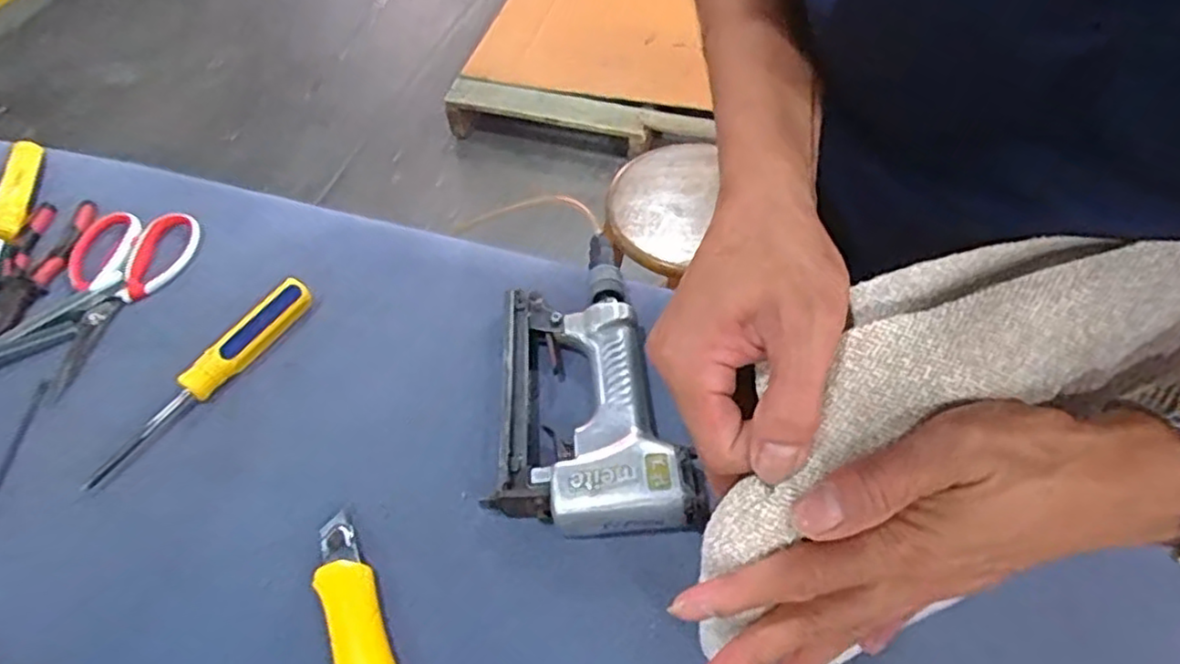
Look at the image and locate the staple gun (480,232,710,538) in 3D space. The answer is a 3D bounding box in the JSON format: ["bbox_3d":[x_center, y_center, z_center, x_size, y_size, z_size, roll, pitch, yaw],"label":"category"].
[{"bbox_3d":[-0.009,0.040,0.489,0.136,0.045,0.225,-11,53,-7],"label":"staple gun"}]

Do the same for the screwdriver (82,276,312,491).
[{"bbox_3d":[-0.282,0.032,0.507,0.022,0.028,0.190,28,59,21],"label":"screwdriver"}]

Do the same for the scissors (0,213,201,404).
[{"bbox_3d":[-0.411,-0.031,0.563,0.102,0.016,0.202,15,55,12],"label":"scissors"}]

